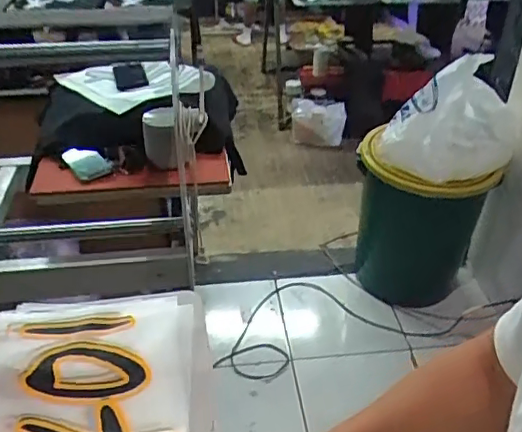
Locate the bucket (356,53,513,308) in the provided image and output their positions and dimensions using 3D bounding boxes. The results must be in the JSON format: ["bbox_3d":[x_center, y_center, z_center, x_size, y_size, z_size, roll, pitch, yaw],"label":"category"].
[{"bbox_3d":[0.557,-0.089,1.891,0.435,0.819,0.405,14,37,18],"label":"bucket"}]

